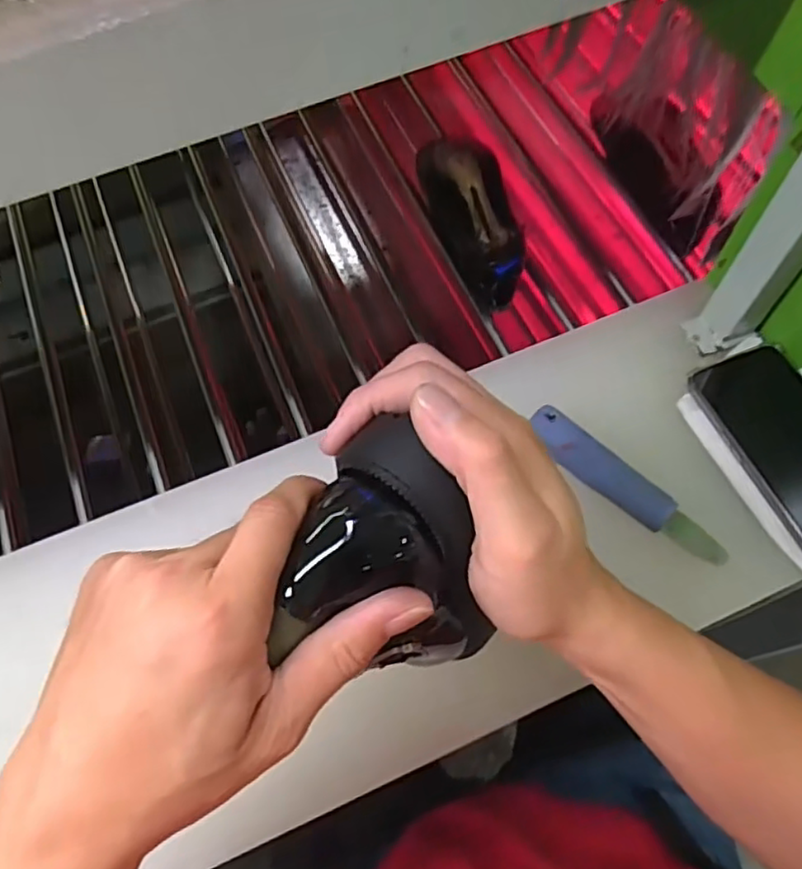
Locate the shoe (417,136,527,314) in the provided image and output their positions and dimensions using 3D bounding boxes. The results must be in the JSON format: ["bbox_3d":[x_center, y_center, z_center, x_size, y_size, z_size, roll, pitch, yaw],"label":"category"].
[{"bbox_3d":[0.068,-0.211,0.637,0.067,0.052,0.181,-14,66,-4],"label":"shoe"}]

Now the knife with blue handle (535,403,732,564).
[{"bbox_3d":[0.155,0.036,0.463,0.155,0.018,0.026,41,73,18],"label":"knife with blue handle"}]

